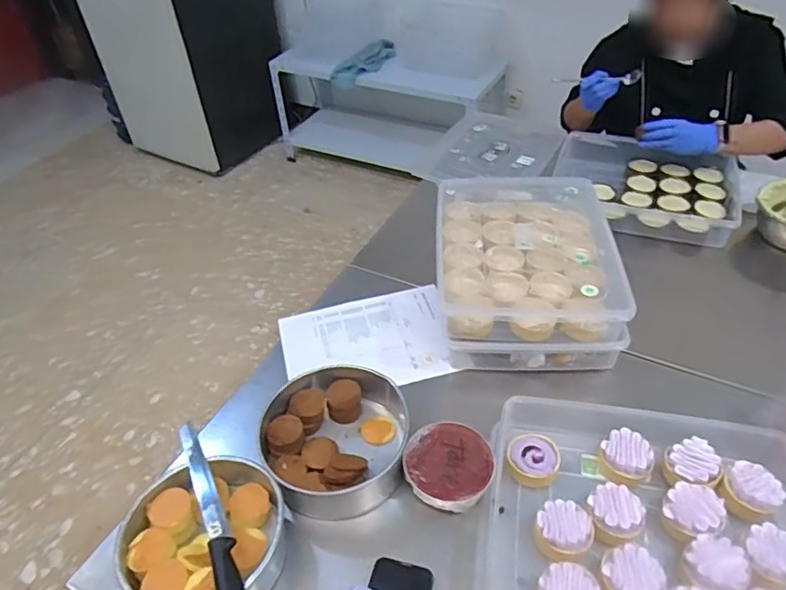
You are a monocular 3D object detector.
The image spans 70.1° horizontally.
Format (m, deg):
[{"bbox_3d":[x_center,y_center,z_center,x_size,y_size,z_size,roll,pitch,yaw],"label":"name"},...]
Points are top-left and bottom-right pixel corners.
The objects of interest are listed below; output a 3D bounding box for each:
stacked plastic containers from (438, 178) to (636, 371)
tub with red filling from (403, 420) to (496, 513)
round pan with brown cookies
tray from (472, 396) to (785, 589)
[{"bbox_3d":[0.219,-0.054,0.973,0.280,0.123,0.362,1,43,4],"label":"stacked plastic containers"},{"bbox_3d":[0.075,0.229,0.749,0.113,0.052,0.115,-2,43,1],"label":"tub with red filling"},{"bbox_3d":[-0.077,0.200,0.791,0.200,0.073,0.202,-2,43,1],"label":"round pan with brown cookies"},{"bbox_3d":[0.306,0.283,0.677,0.382,0.069,0.315,9,44,12],"label":"tray"}]

